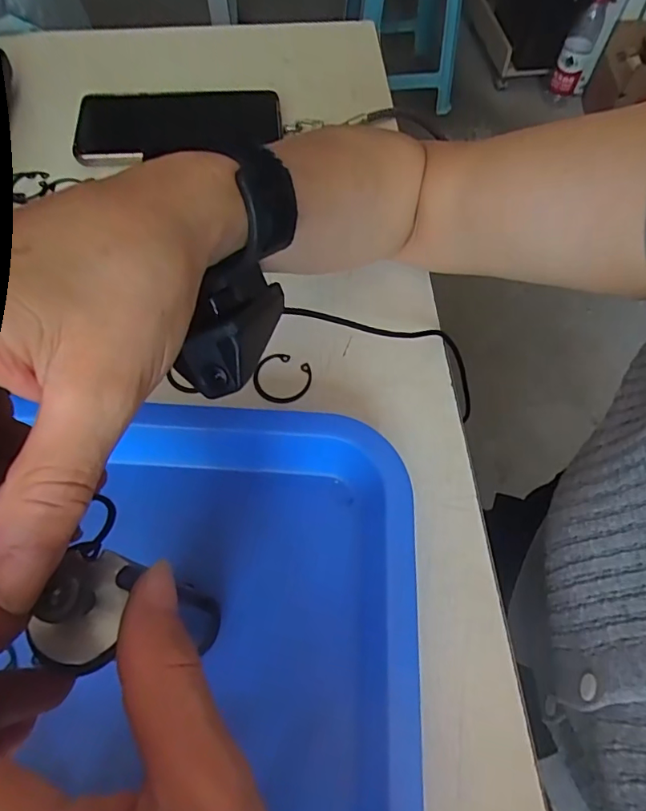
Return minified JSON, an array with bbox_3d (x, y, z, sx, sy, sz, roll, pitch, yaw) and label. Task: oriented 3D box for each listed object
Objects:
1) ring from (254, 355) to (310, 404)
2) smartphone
[{"bbox_3d":[-0.025,-0.018,0.323,0.035,0.006,0.034,1,63,-1],"label":"ring"},{"bbox_3d":[-0.116,-0.228,0.413,0.163,0.014,0.072,-4,63,-4],"label":"smartphone"}]

